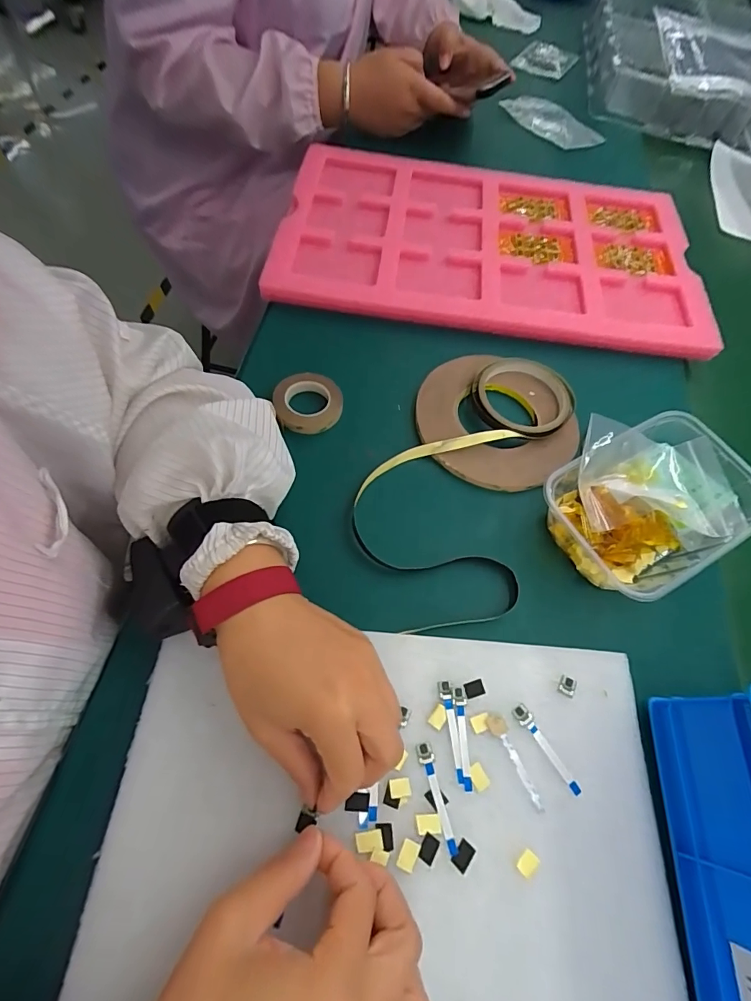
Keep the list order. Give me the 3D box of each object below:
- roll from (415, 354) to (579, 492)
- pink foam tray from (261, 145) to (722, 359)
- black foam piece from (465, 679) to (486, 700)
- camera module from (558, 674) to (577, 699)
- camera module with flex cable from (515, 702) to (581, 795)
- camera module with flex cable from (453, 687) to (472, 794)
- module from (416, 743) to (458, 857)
[{"bbox_3d":[0.112,-0.074,0.416,0.146,0.016,0.136,1,61,-2],"label":"roll"},{"bbox_3d":[0.136,-0.320,0.551,0.492,0.039,0.307,8,61,3],"label":"pink foam tray"},{"bbox_3d":[0.068,0.129,0.303,0.014,0.004,0.010,-13,63,-9],"label":"black foam piece"},{"bbox_3d":[0.135,0.130,0.309,0.011,0.004,0.013,28,64,13],"label":"camera module"},{"bbox_3d":[0.113,0.162,0.290,0.011,0.004,0.060,-30,67,-17],"label":"camera module with flex cable"},{"bbox_3d":[0.057,0.155,0.289,0.009,0.004,0.059,1,61,-1],"label":"camera module with flex cable"},{"bbox_3d":[0.038,0.184,0.273,0.010,0.004,0.059,-12,62,-8],"label":"module"}]

